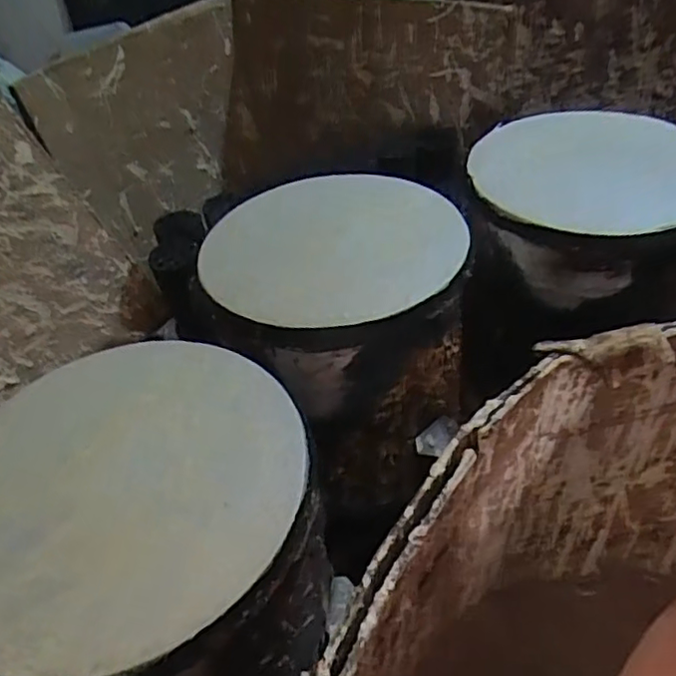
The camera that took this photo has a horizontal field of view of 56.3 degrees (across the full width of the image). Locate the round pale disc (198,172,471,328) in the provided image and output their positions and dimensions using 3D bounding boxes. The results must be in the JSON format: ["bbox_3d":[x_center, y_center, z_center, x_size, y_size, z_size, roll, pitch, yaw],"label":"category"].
[{"bbox_3d":[0.001,-0.137,0.917,0.343,0.037,0.364,13,47,11],"label":"round pale disc"}]

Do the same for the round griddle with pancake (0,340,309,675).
[{"bbox_3d":[-0.225,0.141,0.638,0.351,0.030,0.369,-4,43,3],"label":"round griddle with pancake"}]

